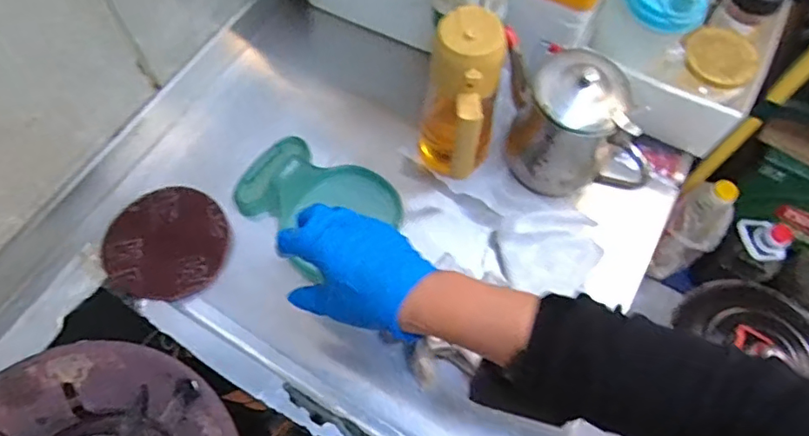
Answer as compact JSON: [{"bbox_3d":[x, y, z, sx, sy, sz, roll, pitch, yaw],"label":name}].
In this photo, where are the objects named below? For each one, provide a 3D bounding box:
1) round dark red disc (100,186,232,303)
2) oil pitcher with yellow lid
[{"bbox_3d":[-0.237,0.024,0.552,0.120,0.005,0.116,1,65,-1],"label":"round dark red disc"},{"bbox_3d":[0.050,-0.100,0.521,0.072,0.172,0.096,11,65,4],"label":"oil pitcher with yellow lid"}]

